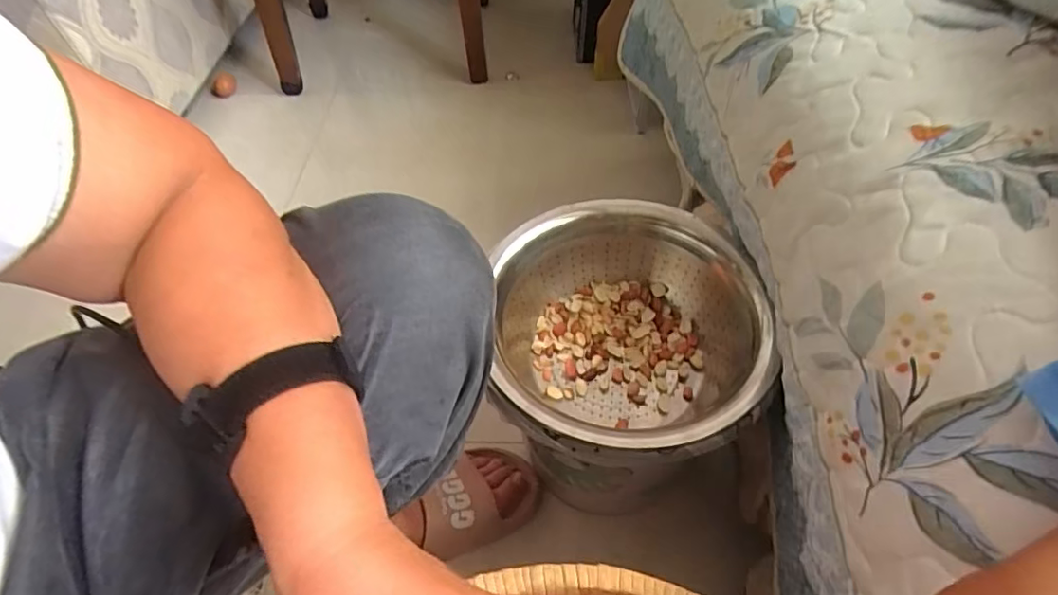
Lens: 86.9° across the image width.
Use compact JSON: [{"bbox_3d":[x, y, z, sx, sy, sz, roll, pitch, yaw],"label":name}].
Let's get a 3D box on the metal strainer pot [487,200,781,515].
[{"bbox_3d":[0.090,0.054,0.542,0.229,0.162,0.257,-1,52,1],"label":"metal strainer pot"}]

